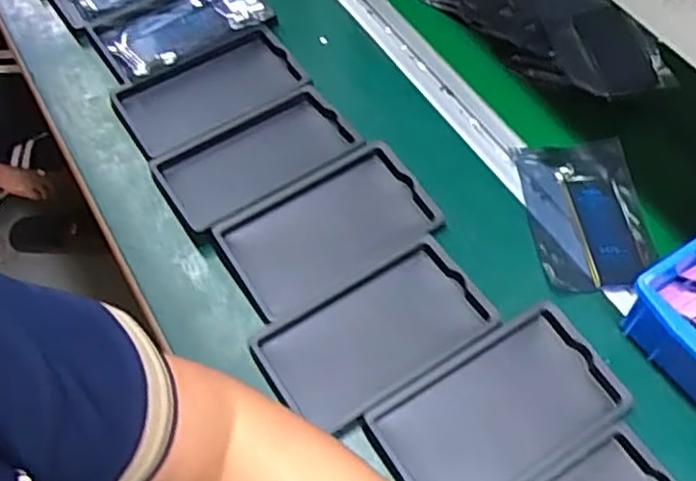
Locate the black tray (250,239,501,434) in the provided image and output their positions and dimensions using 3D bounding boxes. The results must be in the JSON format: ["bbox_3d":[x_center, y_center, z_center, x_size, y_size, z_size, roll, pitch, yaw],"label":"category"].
[{"bbox_3d":[0.020,0.065,0.517,0.155,0.009,0.092,-29,61,-18],"label":"black tray"}]

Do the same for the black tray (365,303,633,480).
[{"bbox_3d":[0.102,0.113,0.485,0.155,0.010,0.095,-29,61,-18],"label":"black tray"}]

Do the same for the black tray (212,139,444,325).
[{"bbox_3d":[-0.015,-0.011,0.565,0.160,0.014,0.093,-28,61,-17],"label":"black tray"}]

